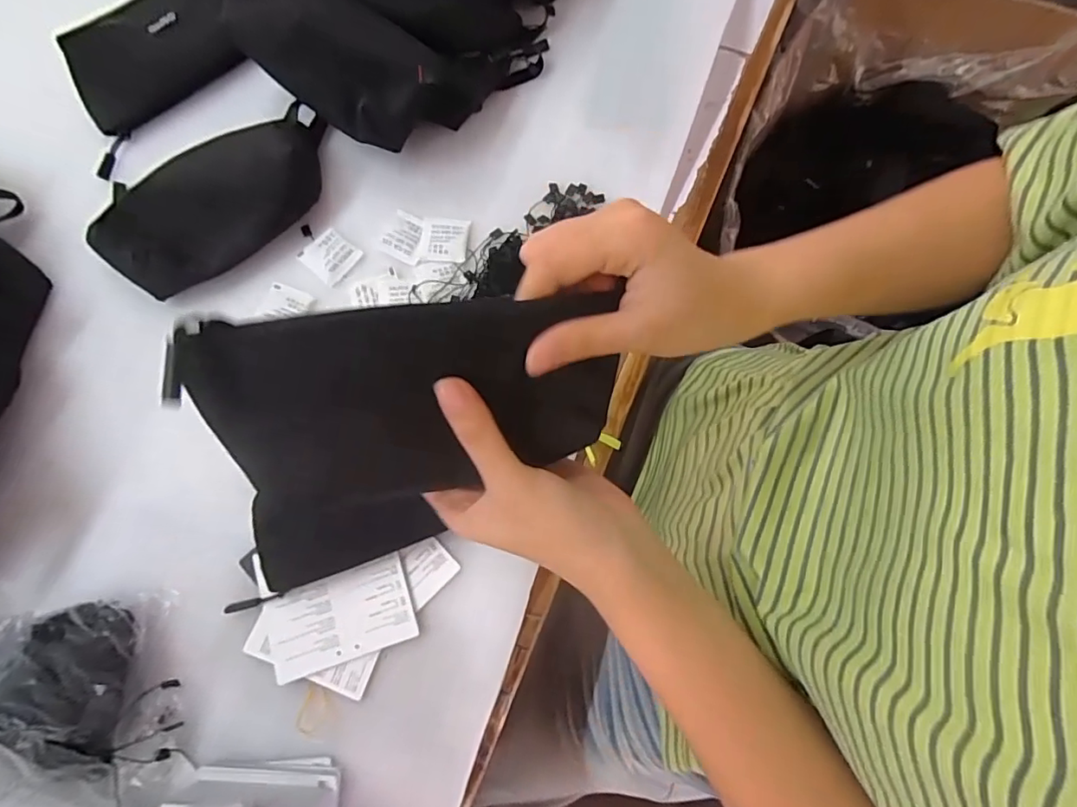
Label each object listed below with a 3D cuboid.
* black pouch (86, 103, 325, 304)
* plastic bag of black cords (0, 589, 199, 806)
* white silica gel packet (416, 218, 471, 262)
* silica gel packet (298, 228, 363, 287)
[{"bbox_3d":[-0.260,-0.168,0.429,0.199,0.038,0.109,-30,78,-7],"label":"black pouch"},{"bbox_3d":[-0.313,0.186,0.321,0.155,0.083,0.123,-2,77,-1],"label":"plastic bag of black cords"},{"bbox_3d":[-0.078,-0.136,0.440,0.038,0.004,0.041,4,76,1],"label":"white silica gel packet"},{"bbox_3d":[-0.172,-0.122,0.439,0.044,0.004,0.038,37,79,9],"label":"silica gel packet"}]

